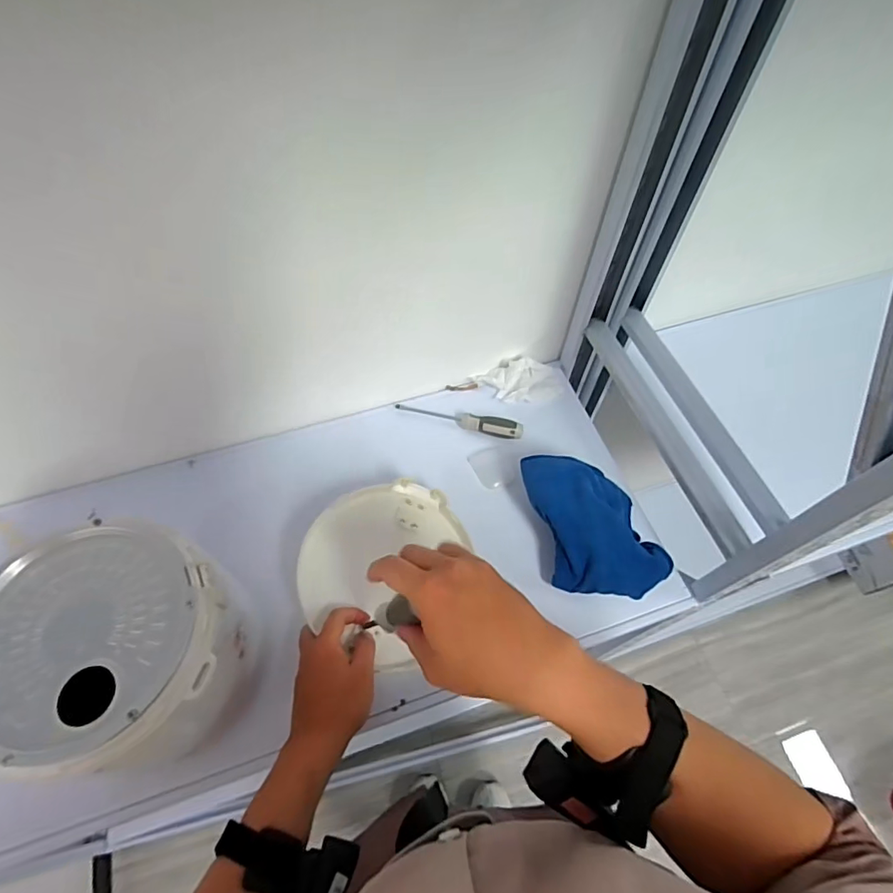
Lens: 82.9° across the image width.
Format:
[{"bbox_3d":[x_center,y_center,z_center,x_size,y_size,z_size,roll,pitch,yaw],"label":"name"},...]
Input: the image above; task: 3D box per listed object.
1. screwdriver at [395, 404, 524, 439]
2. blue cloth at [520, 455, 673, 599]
[{"bbox_3d":[0.018,-0.043,0.733,0.186,0.032,0.023,17,61,9],"label":"screwdriver"},{"bbox_3d":[0.180,0.092,0.615,0.136,0.057,0.184,-11,60,-7],"label":"blue cloth"}]

